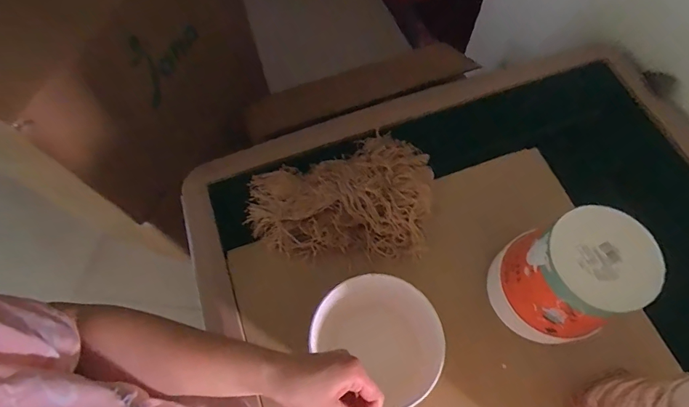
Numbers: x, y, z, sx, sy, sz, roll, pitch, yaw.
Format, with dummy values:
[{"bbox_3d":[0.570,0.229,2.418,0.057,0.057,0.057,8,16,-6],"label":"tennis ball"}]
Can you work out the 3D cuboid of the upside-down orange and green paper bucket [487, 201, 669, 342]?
[{"bbox_3d":[0.298,0.111,0.565,0.134,0.225,0.140,-16,67,-5],"label":"upside-down orange and green paper bucket"}]

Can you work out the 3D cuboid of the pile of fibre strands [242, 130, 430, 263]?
[{"bbox_3d":[-0.011,-0.029,0.684,0.315,0.074,0.229,1,66,2],"label":"pile of fibre strands"}]

